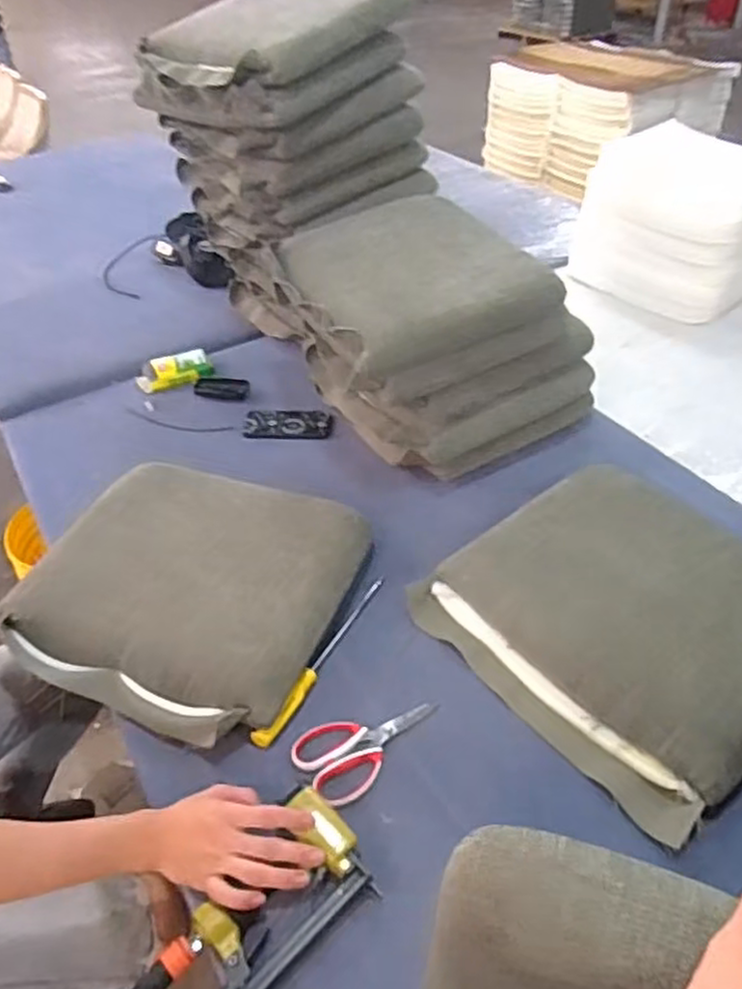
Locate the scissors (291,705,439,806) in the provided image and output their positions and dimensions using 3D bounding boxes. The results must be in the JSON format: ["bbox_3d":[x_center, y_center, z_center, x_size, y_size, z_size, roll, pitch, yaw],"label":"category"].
[{"bbox_3d":[-0.002,0.290,0.855,0.178,0.021,0.105,-27,48,-25],"label":"scissors"}]

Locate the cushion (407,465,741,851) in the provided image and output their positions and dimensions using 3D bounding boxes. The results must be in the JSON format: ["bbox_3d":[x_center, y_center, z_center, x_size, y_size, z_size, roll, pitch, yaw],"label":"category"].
[{"bbox_3d":[0.348,0.155,0.957,0.422,0.088,0.443,-29,49,-27],"label":"cushion"}]

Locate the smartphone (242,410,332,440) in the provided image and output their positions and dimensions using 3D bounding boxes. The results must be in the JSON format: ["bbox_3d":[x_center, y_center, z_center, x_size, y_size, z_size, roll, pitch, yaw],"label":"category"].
[{"bbox_3d":[-0.161,-0.134,1.365,0.167,0.010,0.076,3,51,2],"label":"smartphone"}]

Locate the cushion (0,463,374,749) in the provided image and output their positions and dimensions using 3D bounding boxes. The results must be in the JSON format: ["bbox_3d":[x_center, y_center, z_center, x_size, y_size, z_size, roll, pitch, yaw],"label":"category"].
[{"bbox_3d":[-0.262,0.111,1.005,0.438,0.062,0.413,14,45,17],"label":"cushion"}]

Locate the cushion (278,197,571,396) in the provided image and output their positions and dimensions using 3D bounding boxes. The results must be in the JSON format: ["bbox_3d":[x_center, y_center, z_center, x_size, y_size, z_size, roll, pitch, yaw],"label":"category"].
[{"bbox_3d":[0.052,-0.395,1.245,0.390,0.080,0.468,-15,44,-14],"label":"cushion"}]

